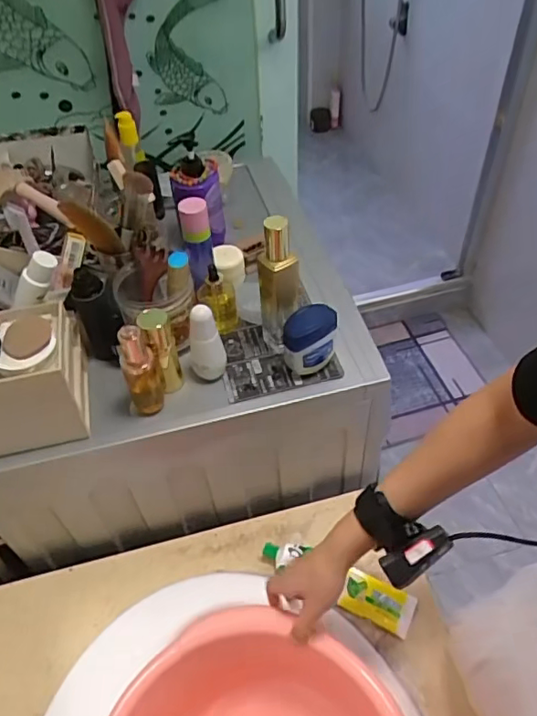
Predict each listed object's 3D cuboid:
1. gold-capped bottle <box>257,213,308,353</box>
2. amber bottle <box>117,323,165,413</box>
[{"bbox_3d":[0.017,-0.092,0.684,0.057,0.195,0.044,-6,48,-1],"label":"gold-capped bottle"},{"bbox_3d":[-0.149,0.014,0.644,0.036,0.132,0.030,-19,49,-13],"label":"amber bottle"}]

